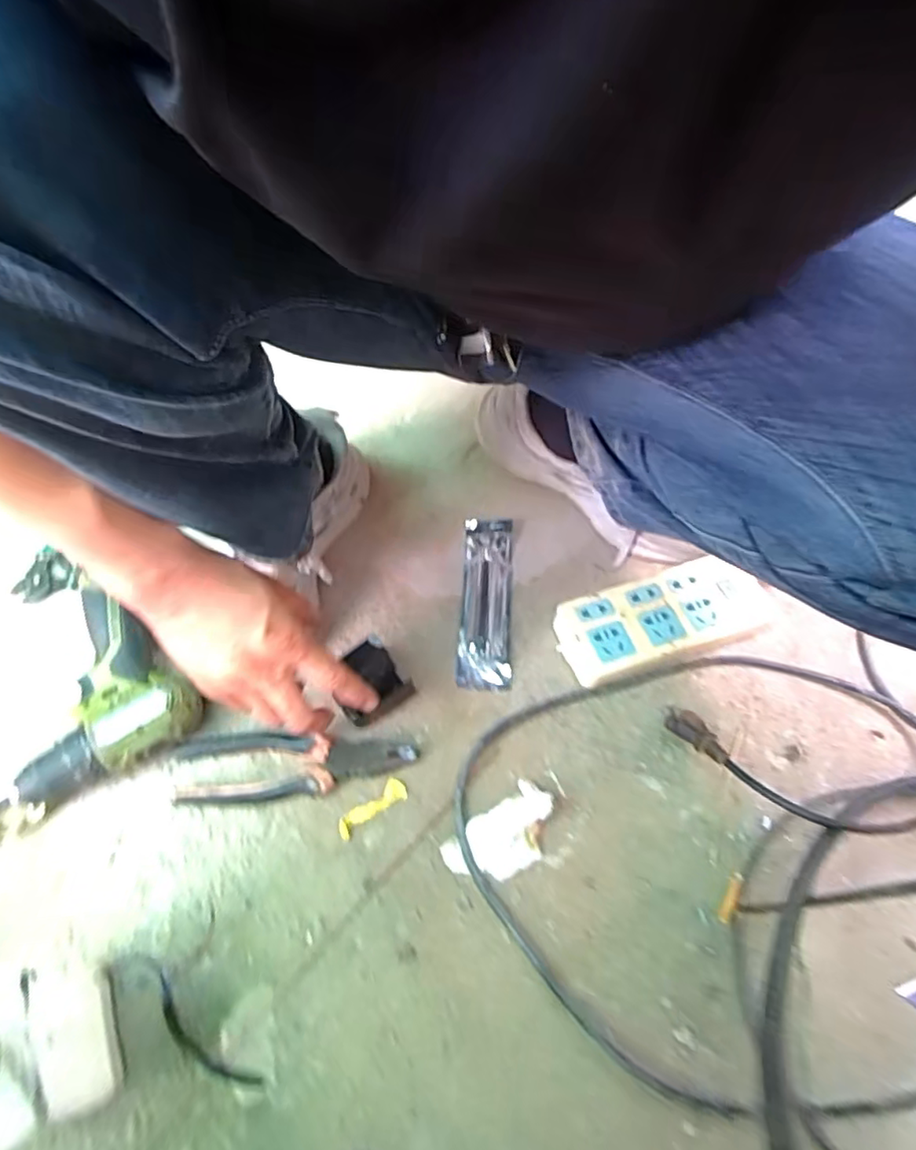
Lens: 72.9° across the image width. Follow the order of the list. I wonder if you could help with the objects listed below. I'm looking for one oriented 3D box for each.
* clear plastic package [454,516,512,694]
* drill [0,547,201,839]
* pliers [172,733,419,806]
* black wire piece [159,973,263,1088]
[{"bbox_3d":[0.027,0.019,0.598,0.048,0.025,0.183,3,58,2],"label":"clear plastic package"},{"bbox_3d":[-0.358,0.084,0.537,0.201,0.059,0.244,-30,63,-17],"label":"drill"},{"bbox_3d":[-0.136,0.160,0.513,0.195,0.017,0.054,-1,58,0],"label":"pliers"},{"bbox_3d":[-0.176,0.317,0.422,0.101,0.004,0.018,32,63,18],"label":"black wire piece"}]

